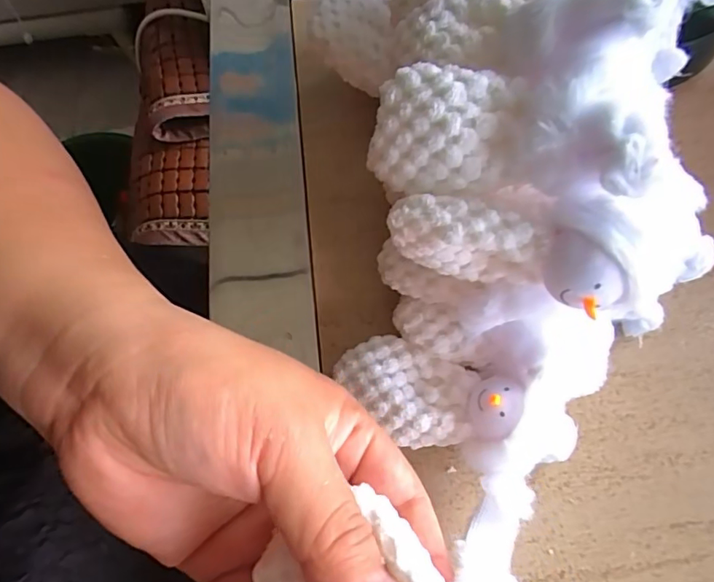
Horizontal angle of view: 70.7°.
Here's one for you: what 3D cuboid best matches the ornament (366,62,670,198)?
[{"bbox_3d":[0.045,-0.047,0.151,0.082,0.027,0.039,10,66,24],"label":"ornament"}]

